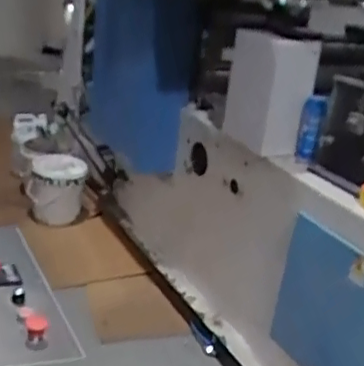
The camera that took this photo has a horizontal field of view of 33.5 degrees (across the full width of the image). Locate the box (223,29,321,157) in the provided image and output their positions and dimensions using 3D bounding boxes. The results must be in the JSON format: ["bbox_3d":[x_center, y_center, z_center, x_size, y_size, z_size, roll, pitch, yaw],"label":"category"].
[{"bbox_3d":[0.268,-0.278,1.887,0.183,0.350,0.226,-7,25,-30],"label":"box"}]

